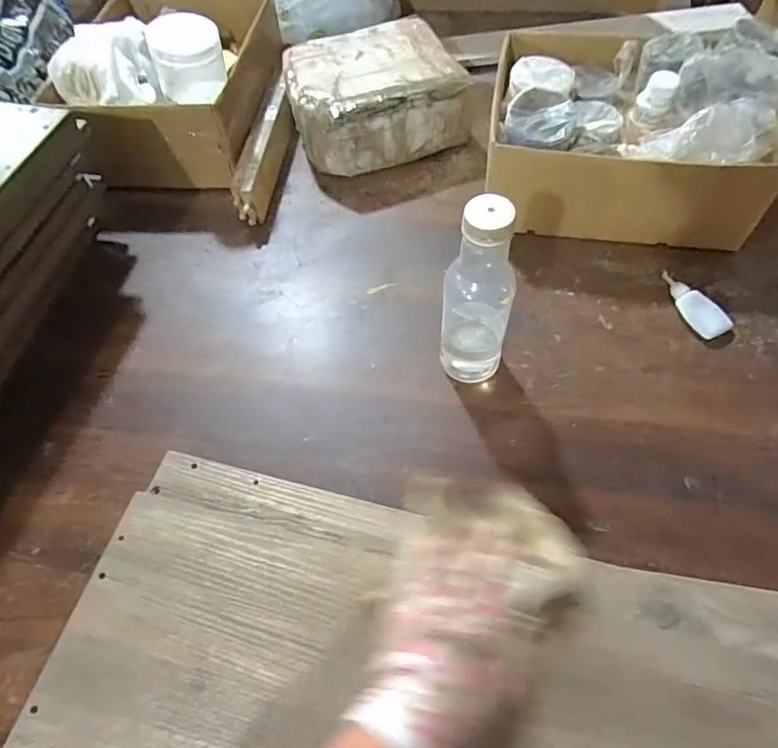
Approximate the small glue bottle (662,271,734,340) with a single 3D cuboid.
[{"bbox_3d":[0.337,-0.078,0.570,0.040,0.016,0.091,-26,61,-11],"label":"small glue bottle"}]

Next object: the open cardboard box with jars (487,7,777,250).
[{"bbox_3d":[0.314,-0.304,0.635,0.367,0.152,0.265,5,60,7],"label":"open cardboard box with jars"}]

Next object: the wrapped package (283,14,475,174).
[{"bbox_3d":[-0.023,-0.389,0.727,0.221,0.108,0.179,-18,60,-7],"label":"wrapped package"}]

